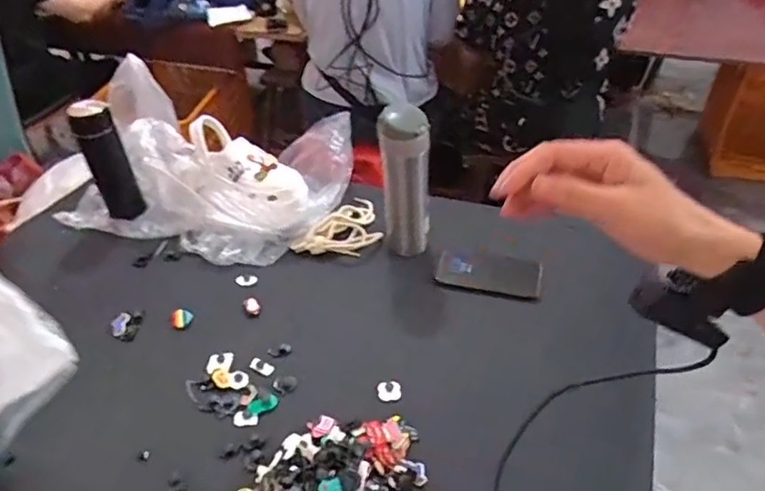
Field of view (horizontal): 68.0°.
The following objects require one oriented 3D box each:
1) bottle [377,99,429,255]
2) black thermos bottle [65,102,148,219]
[{"bbox_3d":[0.033,-0.089,0.822,0.070,0.230,0.060,2,41,2],"label":"bottle"},{"bbox_3d":[-0.448,-0.132,0.933,0.061,0.204,0.055,-26,47,-26],"label":"black thermos bottle"}]

